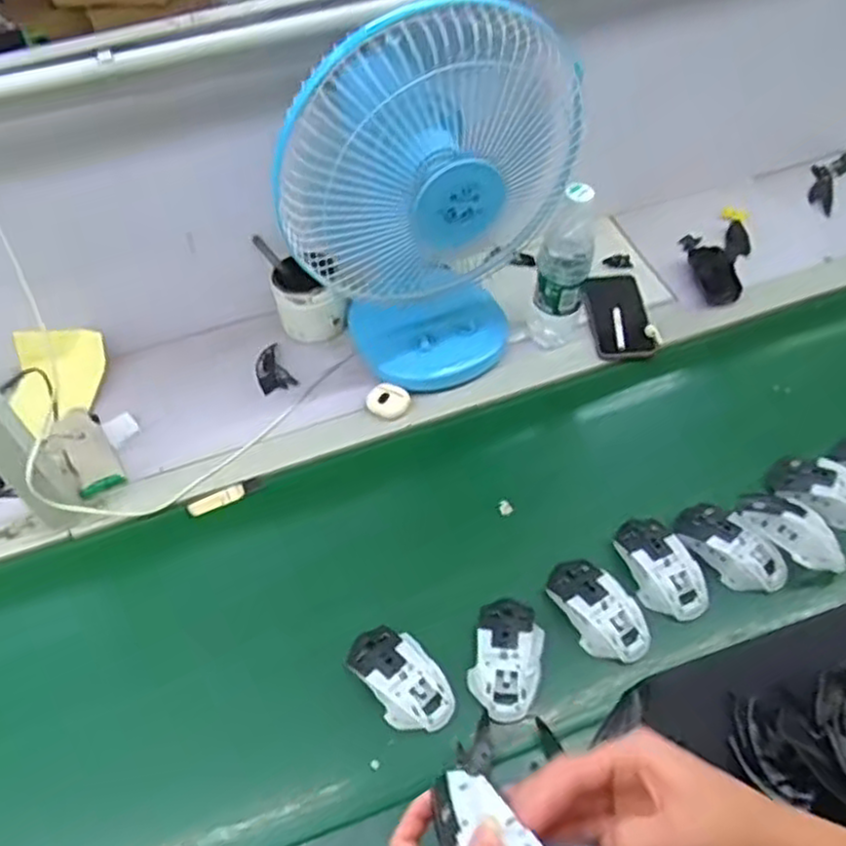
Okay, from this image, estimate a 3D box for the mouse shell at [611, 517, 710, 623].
[{"bbox_3d":[0.247,0.147,0.765,0.066,0.035,0.114,-18,51,-9],"label":"mouse shell"}]

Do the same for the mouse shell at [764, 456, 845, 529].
[{"bbox_3d":[0.451,0.078,0.818,0.122,0.040,0.070,29,59,26],"label":"mouse shell"}]

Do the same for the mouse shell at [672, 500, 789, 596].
[{"bbox_3d":[0.324,0.132,0.776,0.059,0.044,0.119,-34,55,-20],"label":"mouse shell"}]

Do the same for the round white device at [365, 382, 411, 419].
[{"bbox_3d":[-0.043,-0.030,0.934,0.054,0.016,0.053,-3,50,4],"label":"round white device"}]

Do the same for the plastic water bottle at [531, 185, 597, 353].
[{"bbox_3d":[0.173,-0.190,0.909,0.065,0.242,0.052,3,51,8],"label":"plastic water bottle"}]

